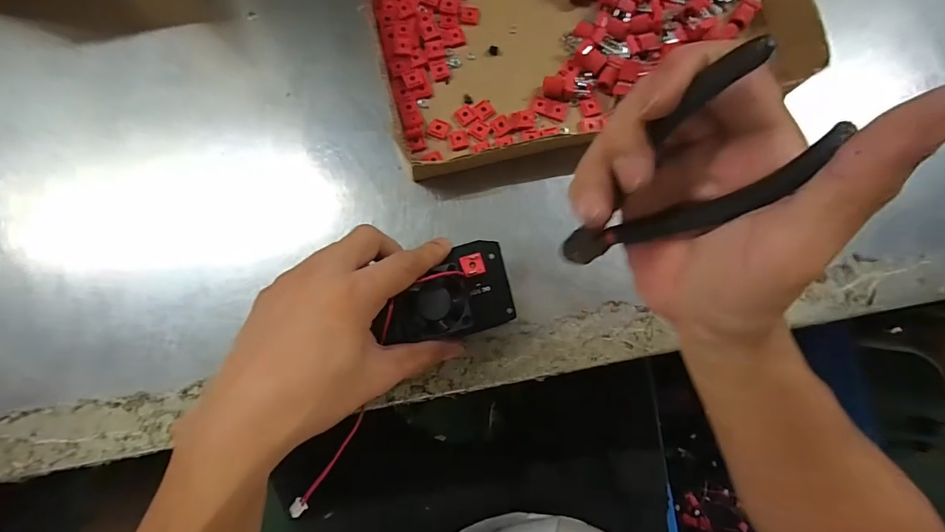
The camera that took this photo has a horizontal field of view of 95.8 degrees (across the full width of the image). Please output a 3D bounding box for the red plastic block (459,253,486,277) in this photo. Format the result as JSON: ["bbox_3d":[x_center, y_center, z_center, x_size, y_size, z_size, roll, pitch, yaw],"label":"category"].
[{"bbox_3d":[0.000,-0.001,0.268,0.014,0.004,0.014,-18,81,-4],"label":"red plastic block"}]

